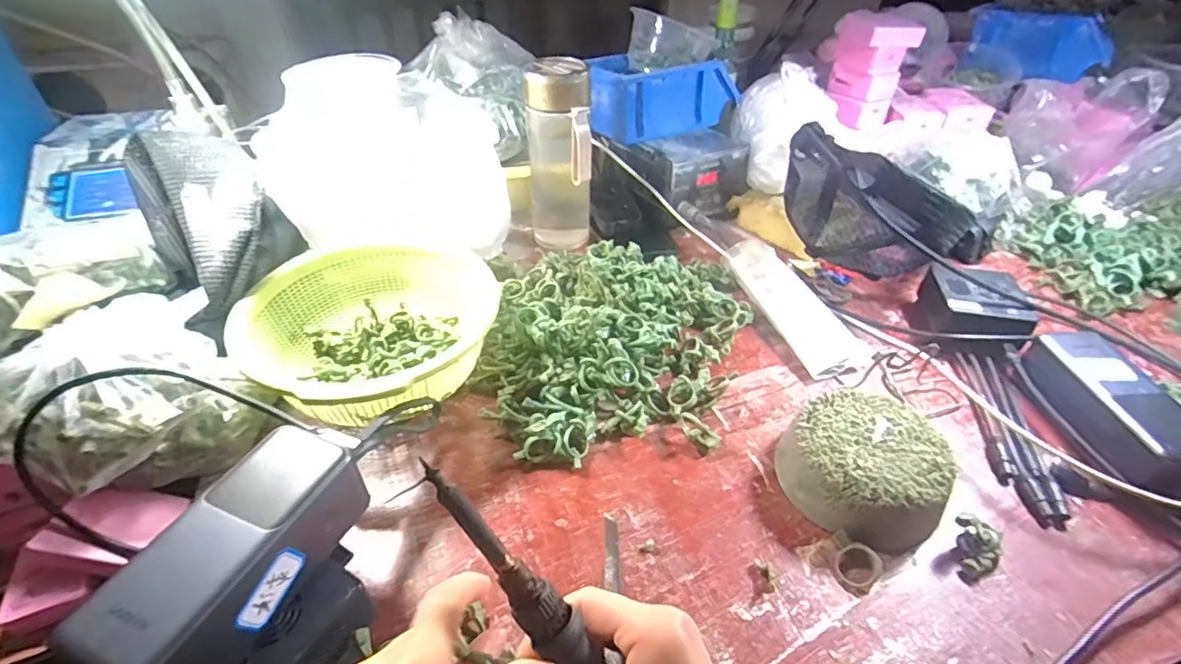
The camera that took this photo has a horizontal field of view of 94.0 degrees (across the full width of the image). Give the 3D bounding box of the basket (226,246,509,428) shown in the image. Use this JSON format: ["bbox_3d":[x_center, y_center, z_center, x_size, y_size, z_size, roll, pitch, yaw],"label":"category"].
[{"bbox_3d":[-0.176,-0.002,0.452,0.182,0.066,0.183,-1,42,0],"label":"basket"}]

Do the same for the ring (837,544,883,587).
[{"bbox_3d":[0.170,0.148,0.349,0.026,0.011,0.025,-12,63,25],"label":"ring"}]

